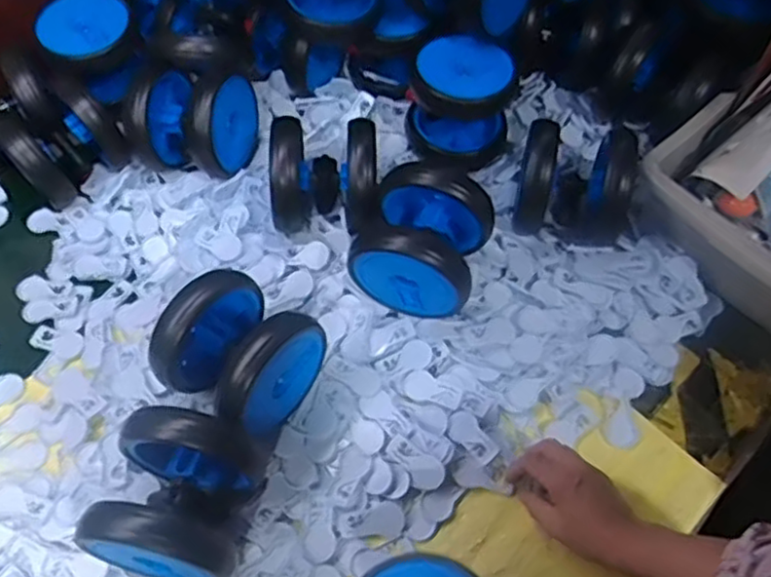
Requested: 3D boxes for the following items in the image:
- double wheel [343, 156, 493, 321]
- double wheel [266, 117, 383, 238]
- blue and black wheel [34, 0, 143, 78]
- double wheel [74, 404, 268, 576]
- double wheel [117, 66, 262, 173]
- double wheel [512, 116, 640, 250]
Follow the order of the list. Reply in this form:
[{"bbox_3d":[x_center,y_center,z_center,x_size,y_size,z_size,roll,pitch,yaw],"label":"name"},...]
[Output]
[{"bbox_3d":[0.041,-0.051,0.739,0.133,0.134,0.127,17,61,10],"label":"double wheel"},{"bbox_3d":[-0.069,-0.128,0.795,0.119,0.115,0.123,1,59,1],"label":"double wheel"},{"bbox_3d":[-0.405,-0.340,0.895,0.118,0.054,0.126,26,78,-2],"label":"blue and black wheel"},{"bbox_3d":[-0.181,0.190,0.605,0.122,0.138,0.132,5,59,3],"label":"double wheel"},{"bbox_3d":[-0.243,-0.219,0.849,0.139,0.111,0.133,18,61,11],"label":"double wheel"},{"bbox_3d":[0.224,-0.126,0.793,0.131,0.117,0.112,13,60,8],"label":"double wheel"}]

